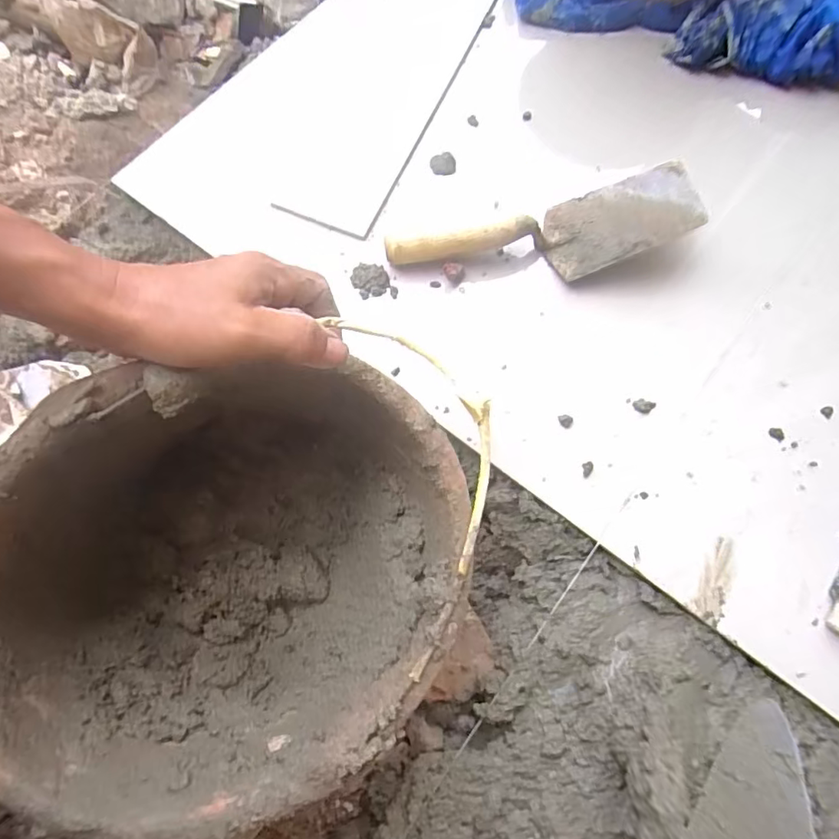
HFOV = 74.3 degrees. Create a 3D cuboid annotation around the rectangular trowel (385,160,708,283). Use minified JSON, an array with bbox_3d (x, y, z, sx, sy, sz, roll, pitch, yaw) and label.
[{"bbox_3d":[0.113,-0.170,0.514,0.277,0.061,0.086,-15,73,-7],"label":"rectangular trowel"}]

